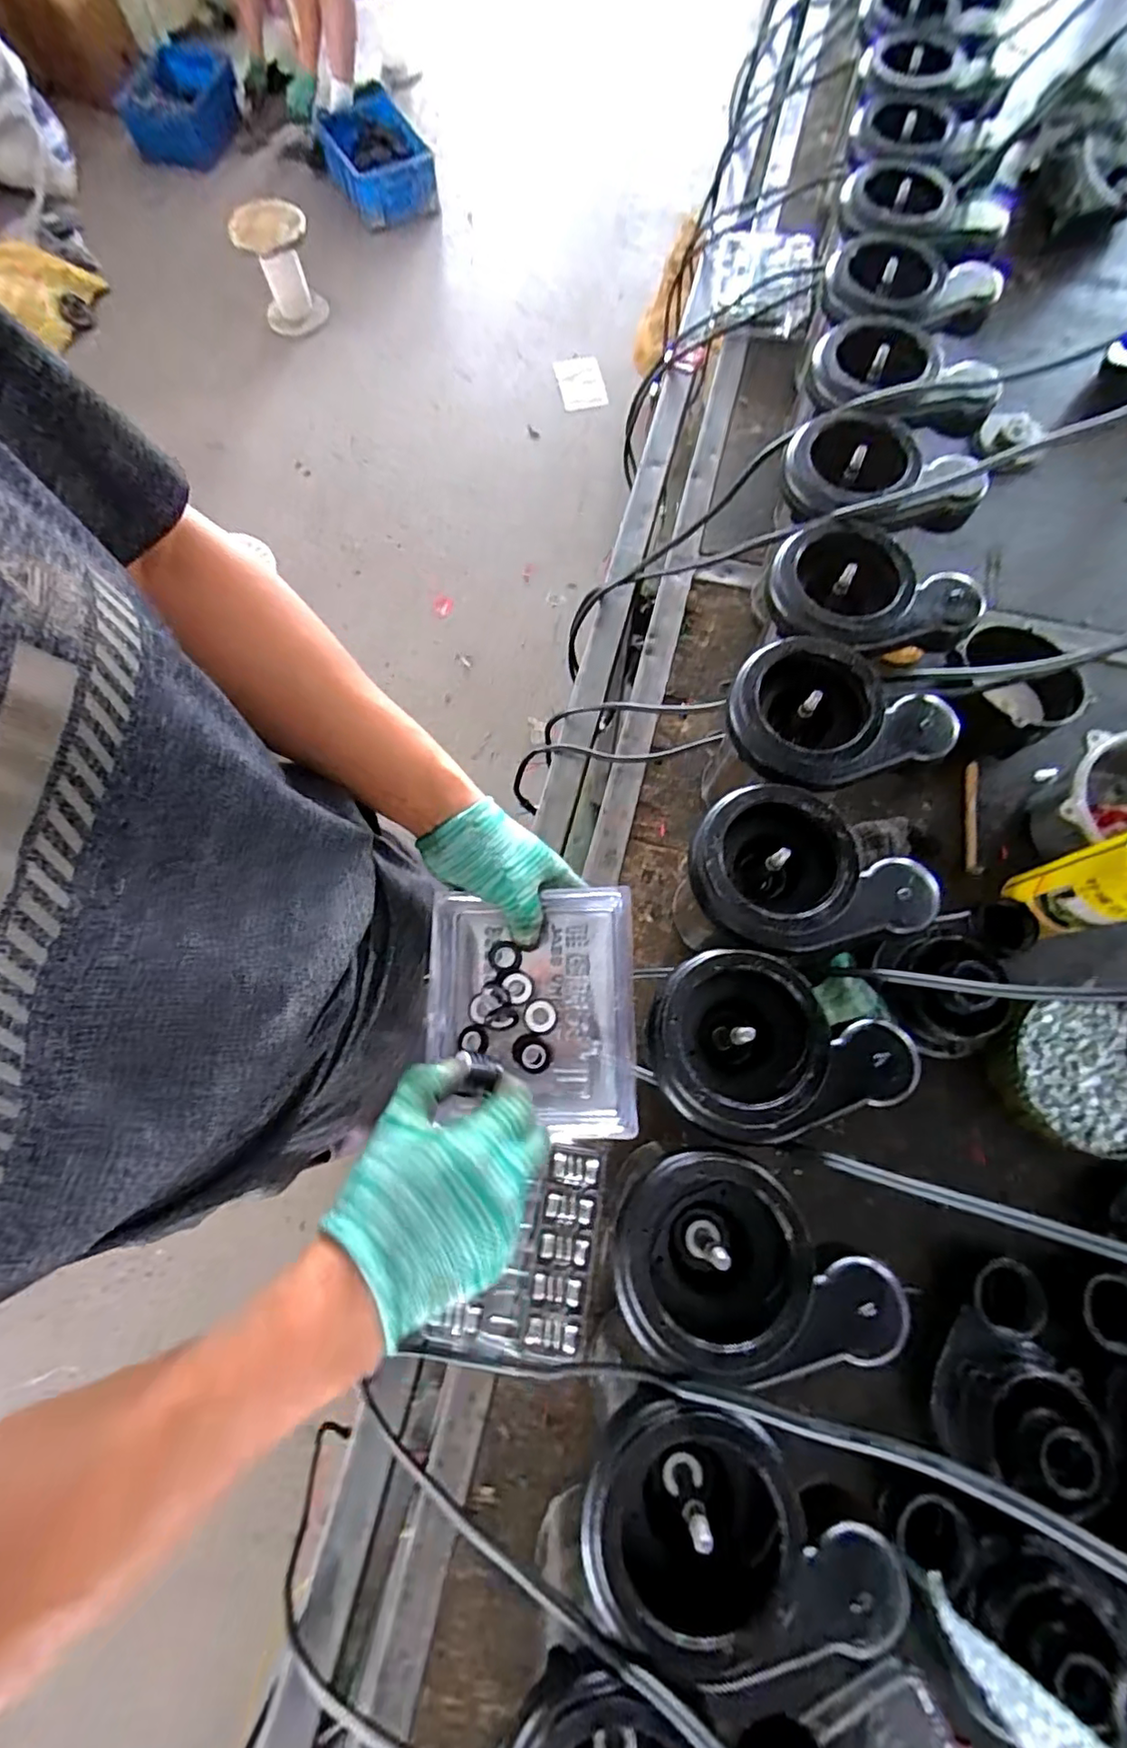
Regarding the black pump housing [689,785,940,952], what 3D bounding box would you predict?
[{"bbox_3d":[0.176,-0.003,0.448,0.165,0.072,0.121,-6,74,-1],"label":"black pump housing"}]

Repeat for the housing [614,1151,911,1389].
[{"bbox_3d":[0.117,0.236,0.373,0.163,0.059,0.111,4,74,2],"label":"housing"}]

